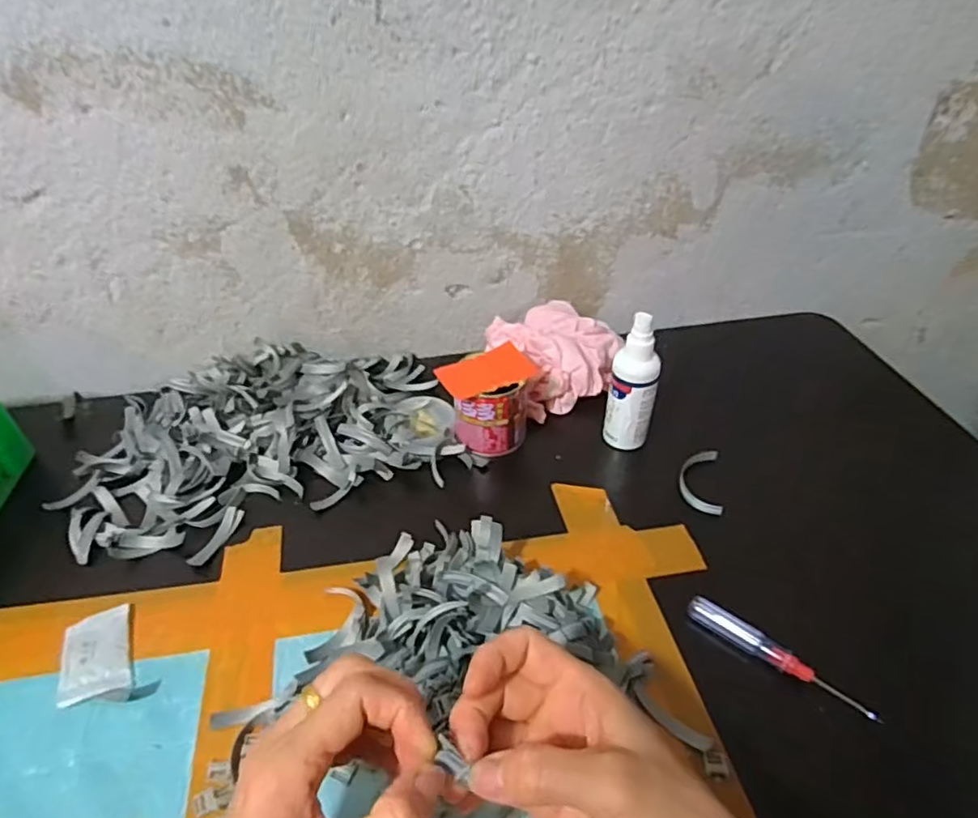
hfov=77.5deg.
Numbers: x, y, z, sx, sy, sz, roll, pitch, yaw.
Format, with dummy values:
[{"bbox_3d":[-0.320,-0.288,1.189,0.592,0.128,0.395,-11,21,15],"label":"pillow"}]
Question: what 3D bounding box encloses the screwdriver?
[{"bbox_3d":[0.188,0.162,0.399,0.119,0.014,0.013,28,48,30],"label":"screwdriver"}]

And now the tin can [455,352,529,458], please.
[{"bbox_3d":[0.002,-0.003,0.538,0.060,0.062,0.055,-1,40,1],"label":"tin can"}]

